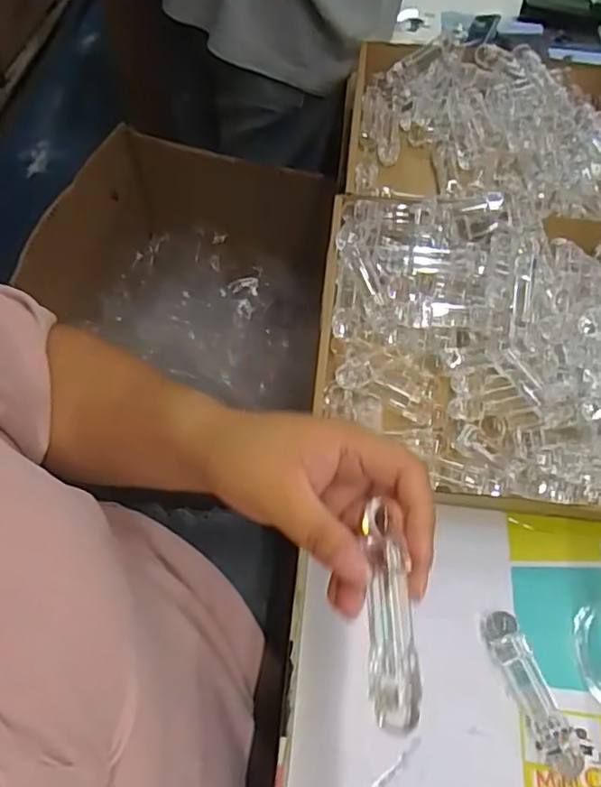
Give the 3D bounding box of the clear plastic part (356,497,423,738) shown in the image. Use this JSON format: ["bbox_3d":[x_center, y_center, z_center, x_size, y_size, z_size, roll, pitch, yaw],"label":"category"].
[{"bbox_3d":[0.039,0.097,0.271,0.020,0.014,0.093,-3,82,-6],"label":"clear plastic part"}]

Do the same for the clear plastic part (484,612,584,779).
[{"bbox_3d":[0.146,0.188,0.388,0.021,0.018,0.096,-17,60,-13],"label":"clear plastic part"}]

